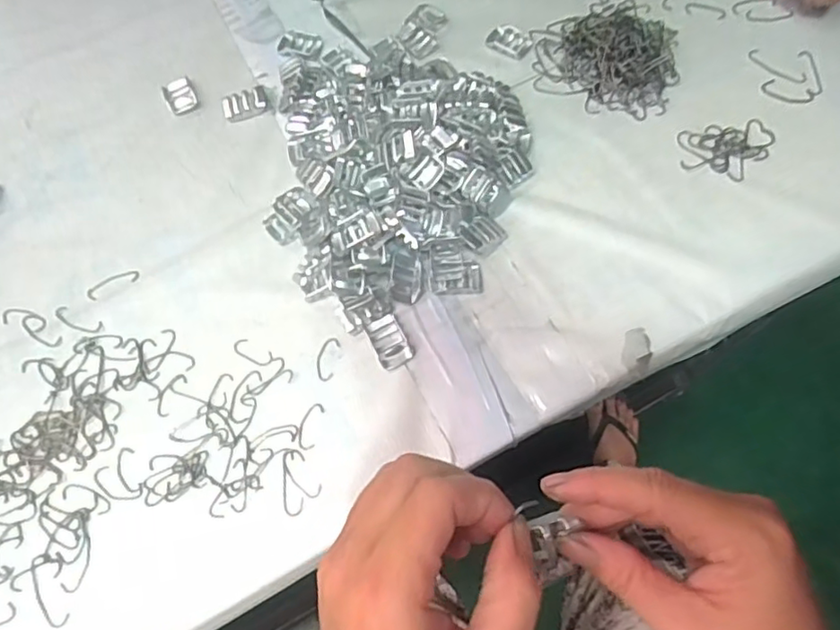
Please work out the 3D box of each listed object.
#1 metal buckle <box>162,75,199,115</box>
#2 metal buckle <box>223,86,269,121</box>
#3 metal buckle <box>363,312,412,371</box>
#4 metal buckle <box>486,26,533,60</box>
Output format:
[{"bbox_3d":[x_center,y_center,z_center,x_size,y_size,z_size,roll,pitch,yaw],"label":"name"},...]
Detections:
[{"bbox_3d":[-0.211,-0.193,0.538,0.026,0.008,0.036,-25,69,-7],"label":"metal buckle"},{"bbox_3d":[-0.151,-0.183,0.528,0.038,0.005,0.028,-18,68,-4],"label":"metal buckle"},{"bbox_3d":[-0.022,0.019,0.438,0.024,0.006,0.038,-26,69,-7],"label":"metal buckle"},{"bbox_3d":[0.080,-0.244,0.543,0.039,0.004,0.029,31,73,14],"label":"metal buckle"}]

